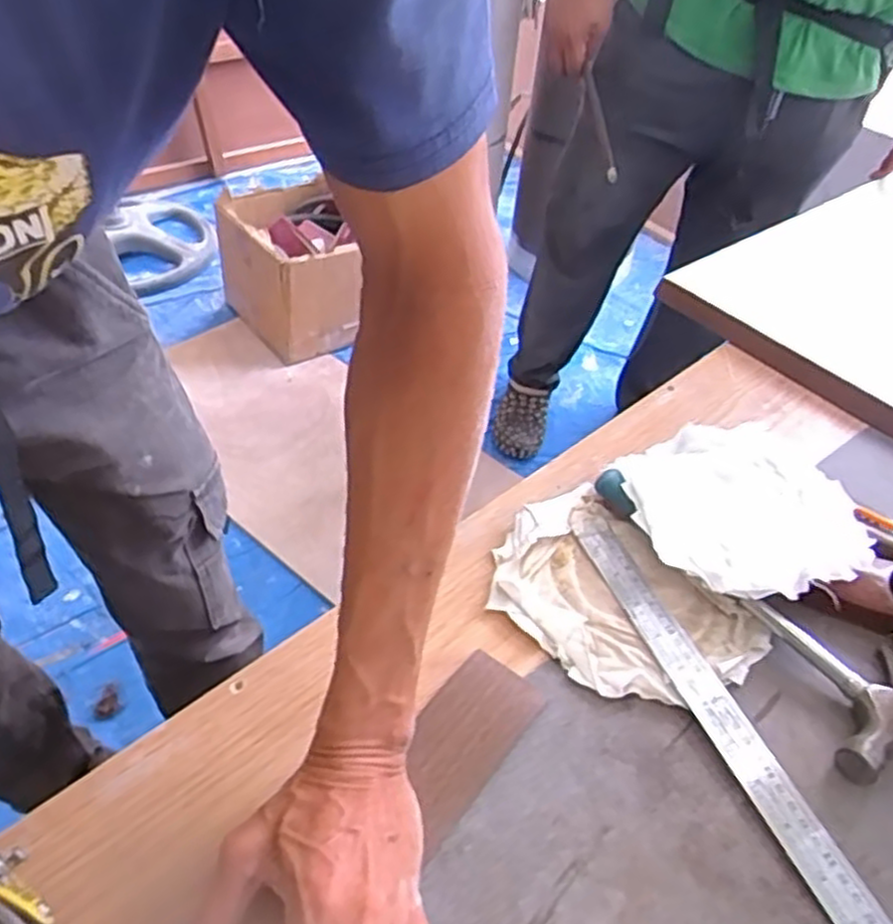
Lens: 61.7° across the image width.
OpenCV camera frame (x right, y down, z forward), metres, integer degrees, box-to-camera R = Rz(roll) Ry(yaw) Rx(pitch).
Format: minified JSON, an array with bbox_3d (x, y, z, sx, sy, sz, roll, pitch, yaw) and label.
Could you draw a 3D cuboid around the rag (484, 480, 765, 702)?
[{"bbox_3d":[0.115,0.093,0.507,0.122,0.025,0.172,-30,55,-32],"label":"rag"}]

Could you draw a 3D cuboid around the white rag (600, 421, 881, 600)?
[{"bbox_3d":[0.218,0.032,0.563,0.188,0.043,0.183,-24,51,-28],"label":"white rag"}]

